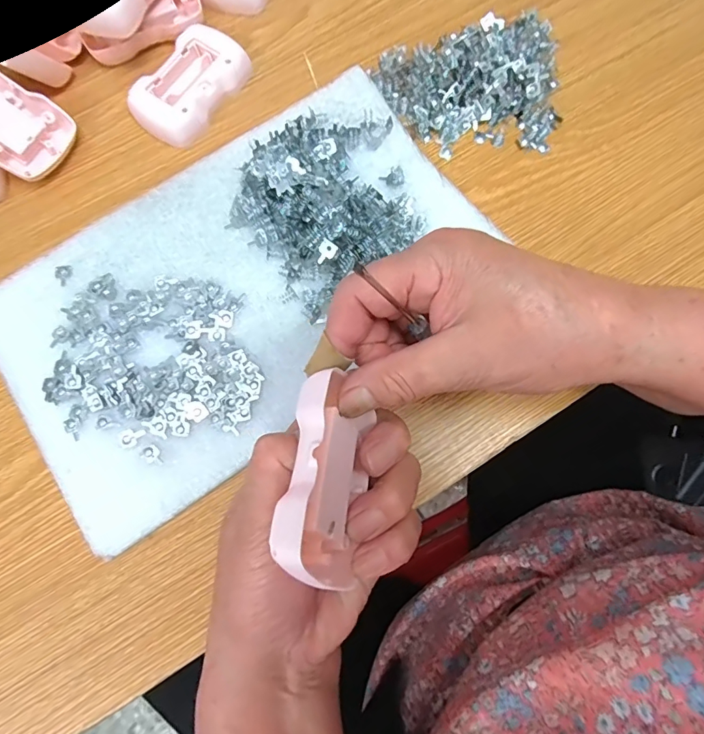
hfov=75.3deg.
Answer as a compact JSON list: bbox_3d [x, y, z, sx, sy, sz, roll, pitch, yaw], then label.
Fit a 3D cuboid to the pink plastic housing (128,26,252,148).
[{"bbox_3d":[-0.114,-0.199,0.321,0.050,0.014,0.085,35,80,7],"label":"pink plastic housing"}]

